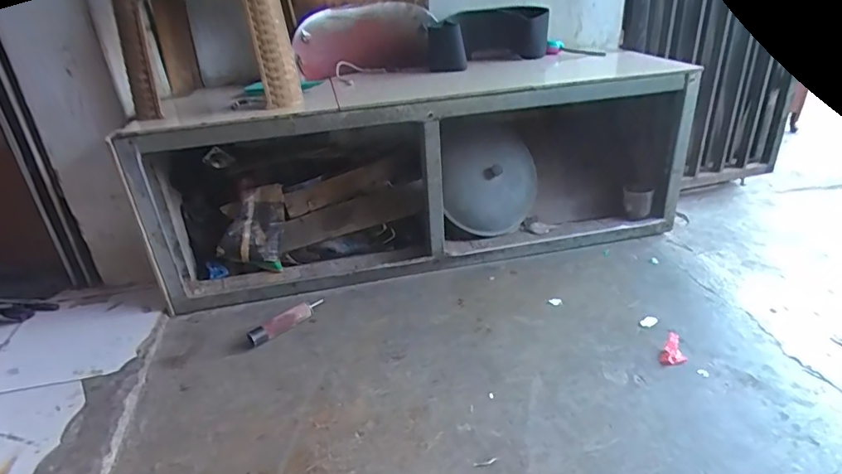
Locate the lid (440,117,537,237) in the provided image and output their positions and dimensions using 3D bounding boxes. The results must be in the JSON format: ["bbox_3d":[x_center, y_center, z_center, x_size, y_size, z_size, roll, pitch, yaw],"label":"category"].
[{"bbox_3d":[0.174,-0.149,1.185,0.270,0.289,0.058,-20,32,-28],"label":"lid"}]

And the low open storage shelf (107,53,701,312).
[{"bbox_3d":[0.020,-0.178,1.250,1.245,0.411,0.401,-9,29,-11],"label":"low open storage shelf"}]

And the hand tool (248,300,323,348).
[{"bbox_3d":[-0.270,0.167,1.006,0.166,0.037,0.033,-26,35,-35],"label":"hand tool"}]

